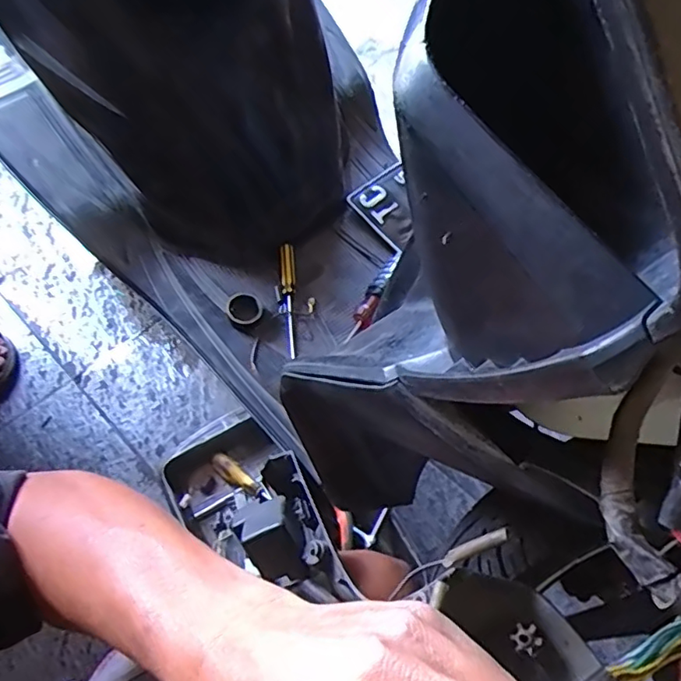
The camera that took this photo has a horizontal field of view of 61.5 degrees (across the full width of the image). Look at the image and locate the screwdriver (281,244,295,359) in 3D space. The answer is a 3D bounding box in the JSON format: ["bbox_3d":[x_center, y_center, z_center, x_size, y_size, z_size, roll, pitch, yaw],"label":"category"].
[{"bbox_3d":[-0.059,-0.047,0.649,0.014,0.019,0.134,-4,75,0],"label":"screwdriver"}]

